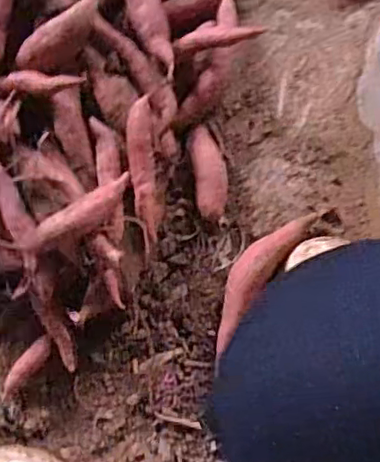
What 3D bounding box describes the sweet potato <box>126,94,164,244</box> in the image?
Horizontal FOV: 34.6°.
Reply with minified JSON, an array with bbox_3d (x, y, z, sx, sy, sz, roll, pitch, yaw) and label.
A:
[{"bbox_3d":[-0.048,-0.064,0.638,0.026,0.031,0.144,-5,97,5],"label":"sweet potato"}]

